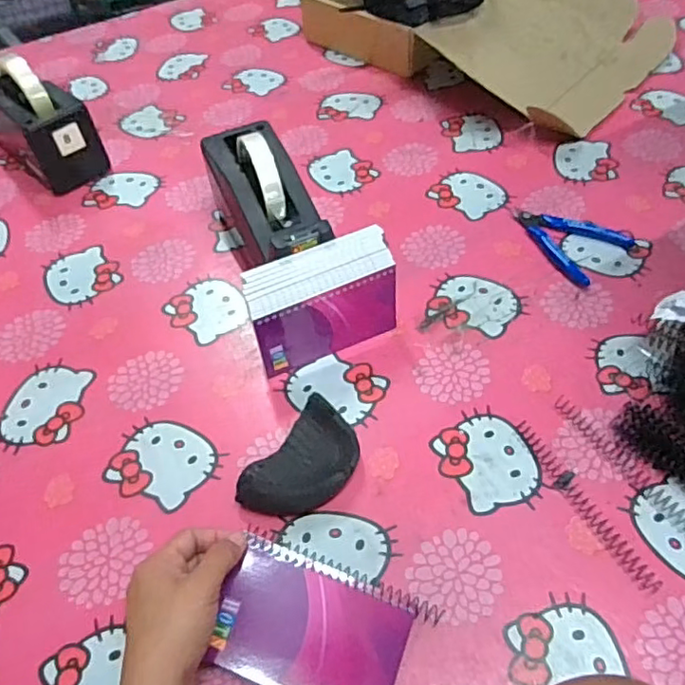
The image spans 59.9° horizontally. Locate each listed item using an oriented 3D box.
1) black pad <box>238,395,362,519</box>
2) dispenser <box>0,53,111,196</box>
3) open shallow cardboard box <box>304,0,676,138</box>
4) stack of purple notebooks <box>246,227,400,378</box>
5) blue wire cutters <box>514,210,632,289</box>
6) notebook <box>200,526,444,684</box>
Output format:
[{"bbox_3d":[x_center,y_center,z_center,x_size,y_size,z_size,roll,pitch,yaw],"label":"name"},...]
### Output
[{"bbox_3d":[-0.029,0.099,0.472,0.065,0.021,0.102,33,62,25],"label":"black pad"},{"bbox_3d":[-0.388,-0.280,0.729,0.209,0.119,0.080,37,63,26],"label":"dispenser"},{"bbox_3d":[0.206,-0.473,0.861,0.474,0.067,0.343,33,61,24],"label":"open shallow cardboard box"},{"bbox_3d":[-0.017,-0.035,0.534,0.135,0.083,0.073,-16,54,-9],"label":"stack of purple notebooks"},{"bbox_3d":[0.247,-0.108,0.616,0.089,0.012,0.117,-18,54,-10],"label":"blue wire cutters"},{"bbox_3d":[-0.016,0.190,0.395,0.129,0.007,0.087,19,66,5],"label":"notebook"}]

